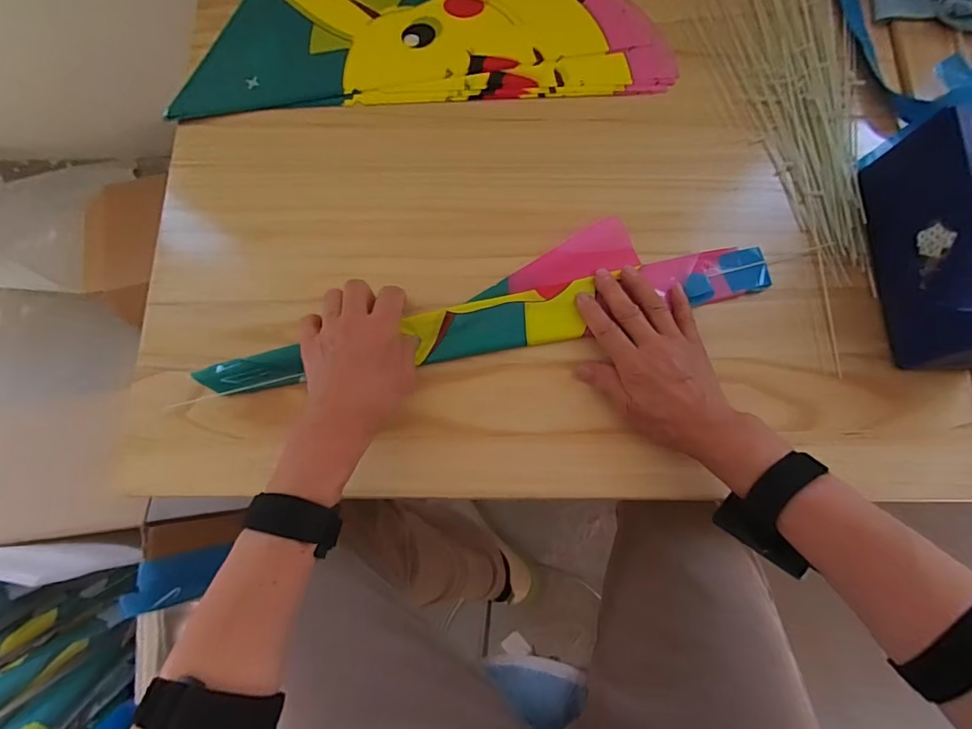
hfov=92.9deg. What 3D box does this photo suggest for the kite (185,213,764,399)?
[{"bbox_3d":[0.004,-0.054,0.438,0.526,0.028,0.094,-15,78,-2],"label":"kite"}]

